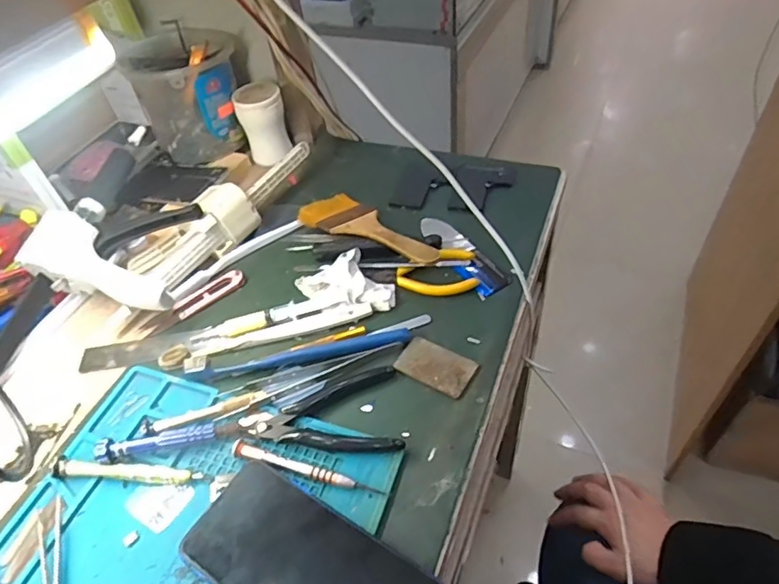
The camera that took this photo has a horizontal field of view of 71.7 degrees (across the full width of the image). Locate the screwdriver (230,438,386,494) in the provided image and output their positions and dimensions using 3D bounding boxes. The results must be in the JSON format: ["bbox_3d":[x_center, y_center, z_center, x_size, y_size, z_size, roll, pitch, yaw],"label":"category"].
[{"bbox_3d":[-0.060,0.125,0.381,0.112,0.009,0.010,11,50,17],"label":"screwdriver"}]

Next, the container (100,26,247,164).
[{"bbox_3d":[-0.226,-0.233,0.633,0.116,0.114,0.103,-18,48,-9],"label":"container"}]

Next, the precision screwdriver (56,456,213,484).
[{"bbox_3d":[-0.186,0.130,0.389,0.115,0.014,0.012,1,48,8],"label":"precision screwdriver"}]

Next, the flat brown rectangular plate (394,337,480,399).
[{"bbox_3d":[0.038,0.060,0.434,0.060,0.004,0.036,24,55,26],"label":"flat brown rectangular plate"}]

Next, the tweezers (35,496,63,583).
[{"bbox_3d":[-0.211,0.188,0.341,0.018,0.007,0.126,-25,50,-16],"label":"tweezers"}]

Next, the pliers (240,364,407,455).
[{"bbox_3d":[-0.052,0.090,0.408,0.116,0.008,0.073,-7,48,1],"label":"pliers"}]

